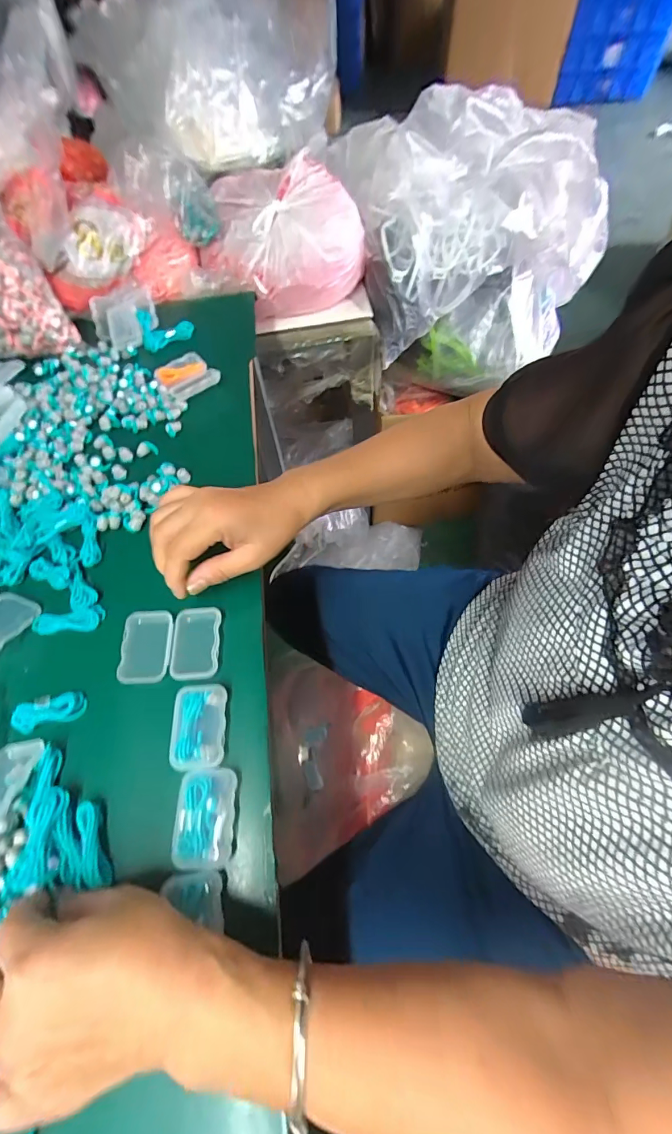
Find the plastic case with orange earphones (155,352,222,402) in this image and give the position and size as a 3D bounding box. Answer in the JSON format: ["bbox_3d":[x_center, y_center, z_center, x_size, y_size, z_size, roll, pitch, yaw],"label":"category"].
[{"bbox_3d":[-0.171,-0.219,0.472,0.059,0.015,0.072,-33,65,-14],"label":"plastic case with orange earphones"}]

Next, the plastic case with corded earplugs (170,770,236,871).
[{"bbox_3d":[-0.085,0.162,0.271,0.037,0.012,0.055,-3,62,2],"label":"plastic case with corded earplugs"}]

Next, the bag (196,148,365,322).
[{"bbox_3d":[-0.083,-0.496,0.632,0.237,0.123,0.193,-11,62,-3],"label":"bag"}]

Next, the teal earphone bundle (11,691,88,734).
[{"bbox_3d":[-0.214,0.107,0.312,0.048,0.008,0.023,-17,62,-6],"label":"teal earphone bundle"}]

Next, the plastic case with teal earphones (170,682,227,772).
[{"bbox_3d":[-0.097,0.114,0.300,0.036,0.015,0.055,-4,62,1],"label":"plastic case with teal earphones"}]

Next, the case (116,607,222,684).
[{"bbox_3d":[-0.130,0.062,0.331,0.074,0.014,0.057,-5,62,1],"label":"case"}]

